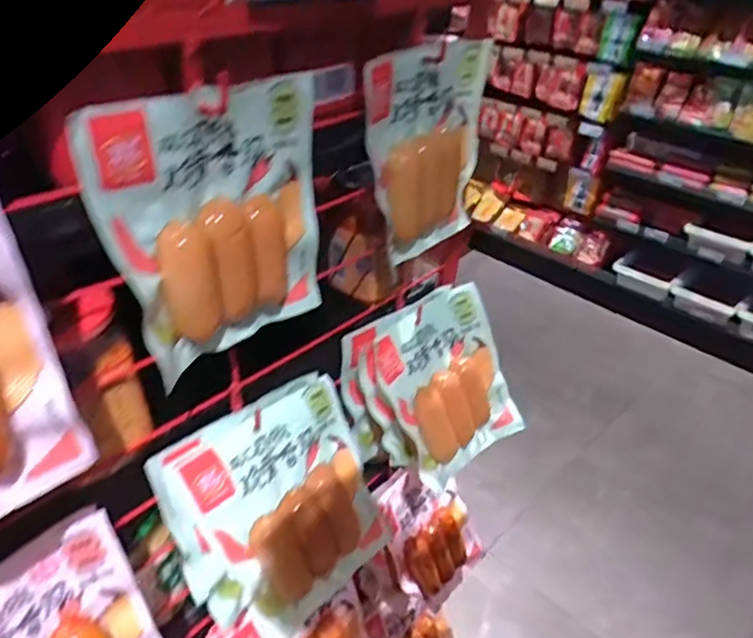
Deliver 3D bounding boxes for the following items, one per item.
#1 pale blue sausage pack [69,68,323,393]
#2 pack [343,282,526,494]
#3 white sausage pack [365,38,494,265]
[{"bbox_3d":[-0.079,-0.050,0.316,0.020,0.137,0.129,26,42,31],"label":"pale blue sausage pack"},{"bbox_3d":[0.056,0.056,0.511,0.123,0.150,0.031,-31,15,-30],"label":"pack"},{"bbox_3d":[0.036,-0.116,0.417,0.018,0.143,0.118,27,42,32],"label":"white sausage pack"}]

